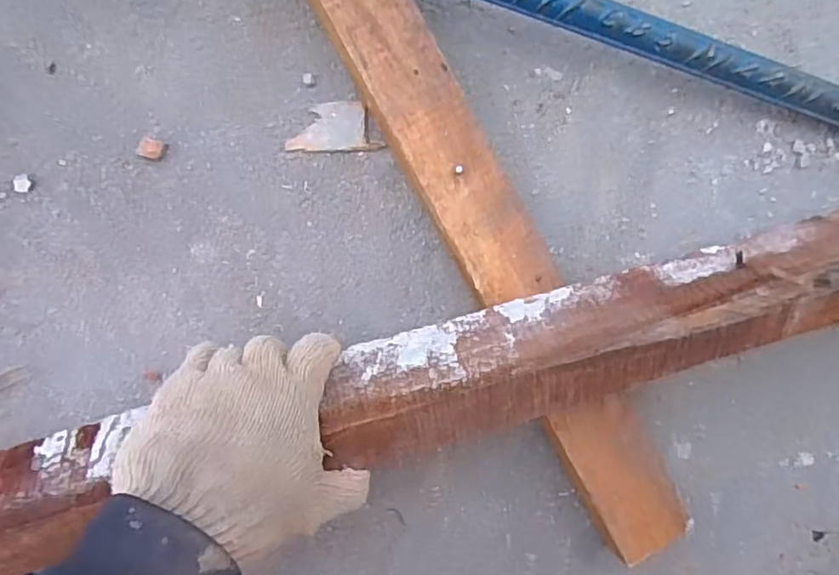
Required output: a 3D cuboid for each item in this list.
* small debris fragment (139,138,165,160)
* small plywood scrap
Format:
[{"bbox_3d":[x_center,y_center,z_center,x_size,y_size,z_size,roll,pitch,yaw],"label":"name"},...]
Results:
[{"bbox_3d":[-0.177,-0.092,0.393,0.015,0.007,0.012,9,81,-1],"label":"small debris fragment"},{"bbox_3d":[-0.059,-0.111,0.408,0.062,0.004,0.033,-4,81,-3],"label":"small plywood scrap"}]

